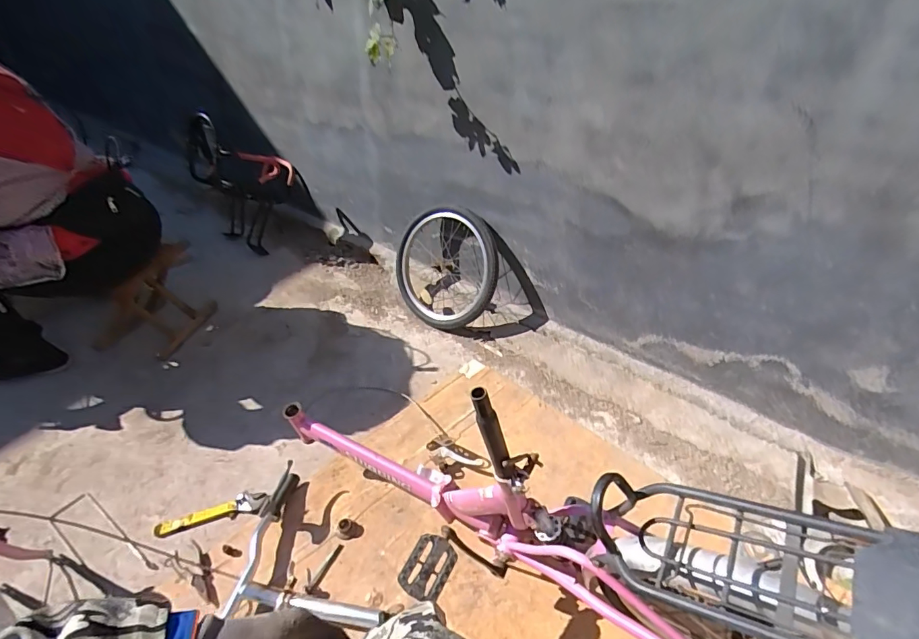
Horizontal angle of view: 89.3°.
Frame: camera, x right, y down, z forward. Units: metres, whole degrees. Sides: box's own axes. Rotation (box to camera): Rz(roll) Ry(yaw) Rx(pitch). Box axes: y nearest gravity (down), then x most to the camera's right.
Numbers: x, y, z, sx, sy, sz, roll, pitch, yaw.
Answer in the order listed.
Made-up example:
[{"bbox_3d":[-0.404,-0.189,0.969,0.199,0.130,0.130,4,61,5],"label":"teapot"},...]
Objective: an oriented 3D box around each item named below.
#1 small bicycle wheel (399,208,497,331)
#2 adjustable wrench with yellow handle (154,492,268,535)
[{"bbox_3d":[-0.054,-0.161,1.582,0.416,0.377,0.111,-22,-1,31],"label":"small bicycle wheel"},{"bbox_3d":[-0.576,0.447,1.080,0.234,0.010,0.041,-12,40,-13],"label":"adjustable wrench with yellow handle"}]

